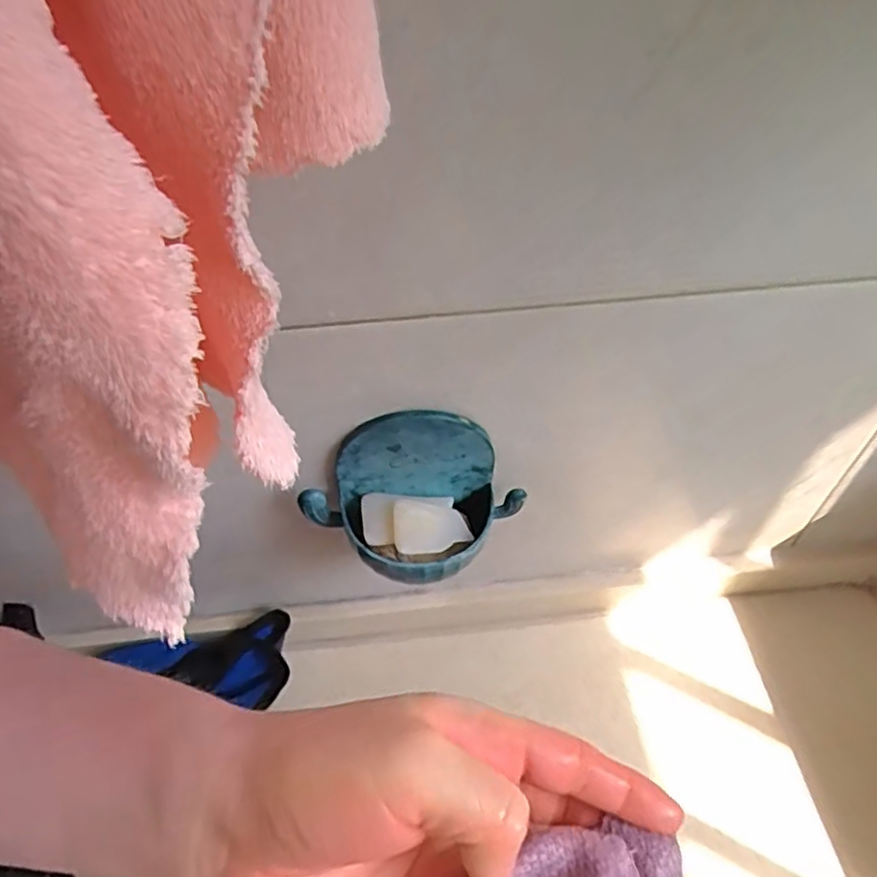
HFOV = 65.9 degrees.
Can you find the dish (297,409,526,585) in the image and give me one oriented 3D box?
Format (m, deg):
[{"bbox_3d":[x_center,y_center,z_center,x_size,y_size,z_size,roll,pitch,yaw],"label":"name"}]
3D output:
[{"bbox_3d":[-0.013,0.038,0.383,0.129,0.089,0.060,-4,51,-2],"label":"dish"}]

